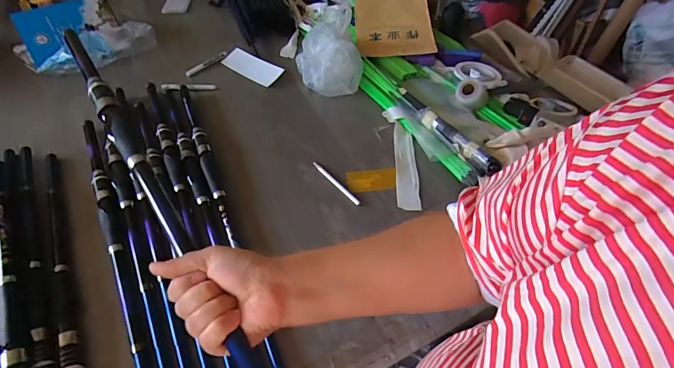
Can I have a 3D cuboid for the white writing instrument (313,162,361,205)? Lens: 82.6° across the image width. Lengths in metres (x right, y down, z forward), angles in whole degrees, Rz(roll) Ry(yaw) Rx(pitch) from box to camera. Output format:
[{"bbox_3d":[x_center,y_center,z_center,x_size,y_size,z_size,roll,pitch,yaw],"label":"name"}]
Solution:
[{"bbox_3d":[-0.002,-0.003,0.696,0.010,0.007,0.128,-30,55,-26],"label":"white writing instrument"}]

